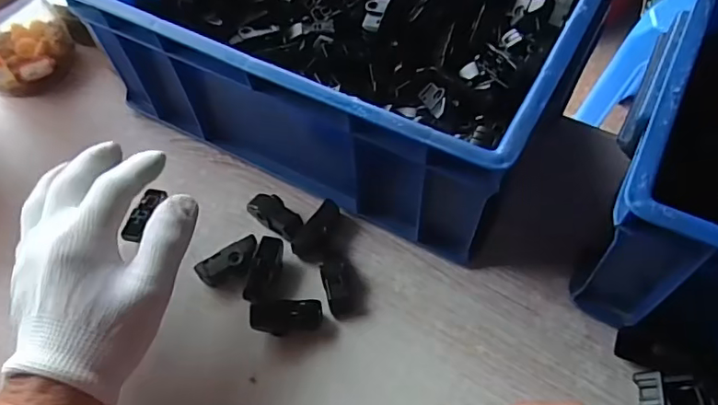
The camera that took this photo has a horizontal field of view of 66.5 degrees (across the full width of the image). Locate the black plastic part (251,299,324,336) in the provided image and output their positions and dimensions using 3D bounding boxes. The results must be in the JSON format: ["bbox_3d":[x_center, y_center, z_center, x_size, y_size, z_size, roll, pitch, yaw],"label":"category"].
[{"bbox_3d":[-0.048,0.076,0.368,0.047,0.013,0.021,-1,57,0],"label":"black plastic part"}]

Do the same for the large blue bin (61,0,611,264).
[{"bbox_3d":[-0.003,-0.143,0.440,0.330,0.129,0.258,26,61,17],"label":"large blue bin"}]

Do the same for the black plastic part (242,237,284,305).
[{"bbox_3d":[-0.065,0.047,0.382,0.020,0.012,0.046,13,58,9],"label":"black plastic part"}]

